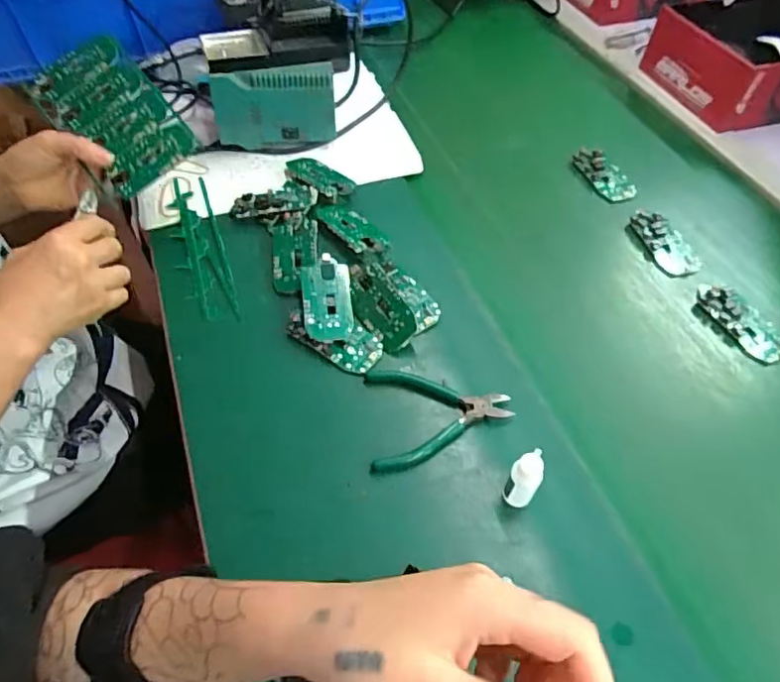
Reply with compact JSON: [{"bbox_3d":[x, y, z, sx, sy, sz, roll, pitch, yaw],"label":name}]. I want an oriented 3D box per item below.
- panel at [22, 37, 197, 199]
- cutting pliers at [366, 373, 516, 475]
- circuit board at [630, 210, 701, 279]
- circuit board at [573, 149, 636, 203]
[{"bbox_3d":[-0.289,-0.236,0.587,0.102,0.019,0.189,-42,76,-4],"label":"panel"},{"bbox_3d":[0.041,0.061,0.477,0.118,0.015,0.094,-4,53,-4],"label":"cutting pliers"},{"bbox_3d":[0.305,-0.108,0.623,0.046,0.017,0.091,-13,54,-11],"label":"circuit board"},{"bbox_3d":[0.264,-0.204,0.697,0.044,0.020,0.090,-19,55,-15],"label":"circuit board"}]

